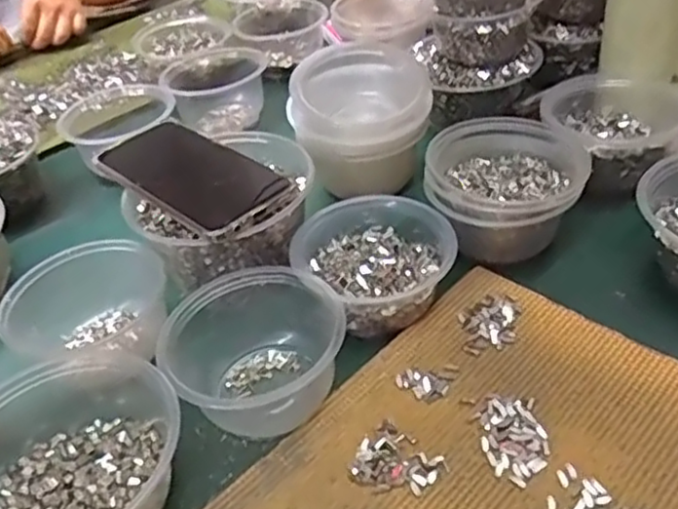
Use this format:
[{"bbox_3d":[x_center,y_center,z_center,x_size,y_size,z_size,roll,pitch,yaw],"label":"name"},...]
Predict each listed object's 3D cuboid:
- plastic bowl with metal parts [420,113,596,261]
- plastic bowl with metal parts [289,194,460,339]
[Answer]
[{"bbox_3d":[0.129,-0.051,0.524,0.113,0.072,0.110,-8,39,6],"label":"plastic bowl with metal parts"},{"bbox_3d":[0.024,0.005,0.496,0.103,0.052,0.113,-32,43,-26],"label":"plastic bowl with metal parts"}]

